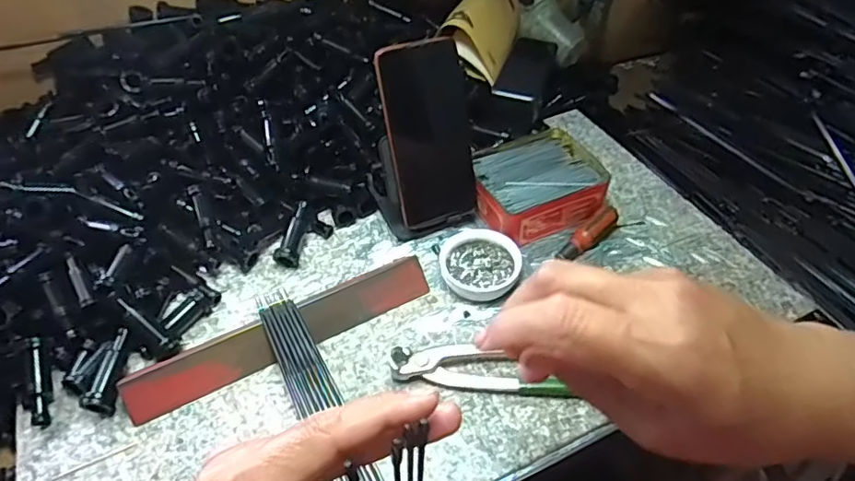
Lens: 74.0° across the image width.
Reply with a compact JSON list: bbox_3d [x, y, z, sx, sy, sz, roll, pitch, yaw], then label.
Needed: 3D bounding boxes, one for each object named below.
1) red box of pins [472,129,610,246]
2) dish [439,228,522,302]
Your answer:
[{"bbox_3d":[0.110,-0.056,0.583,0.127,0.047,0.106,-20,49,-15],"label":"red box of pins"},{"bbox_3d":[0.048,0.023,0.522,0.071,0.021,0.073,-1,47,1],"label":"dish"}]

